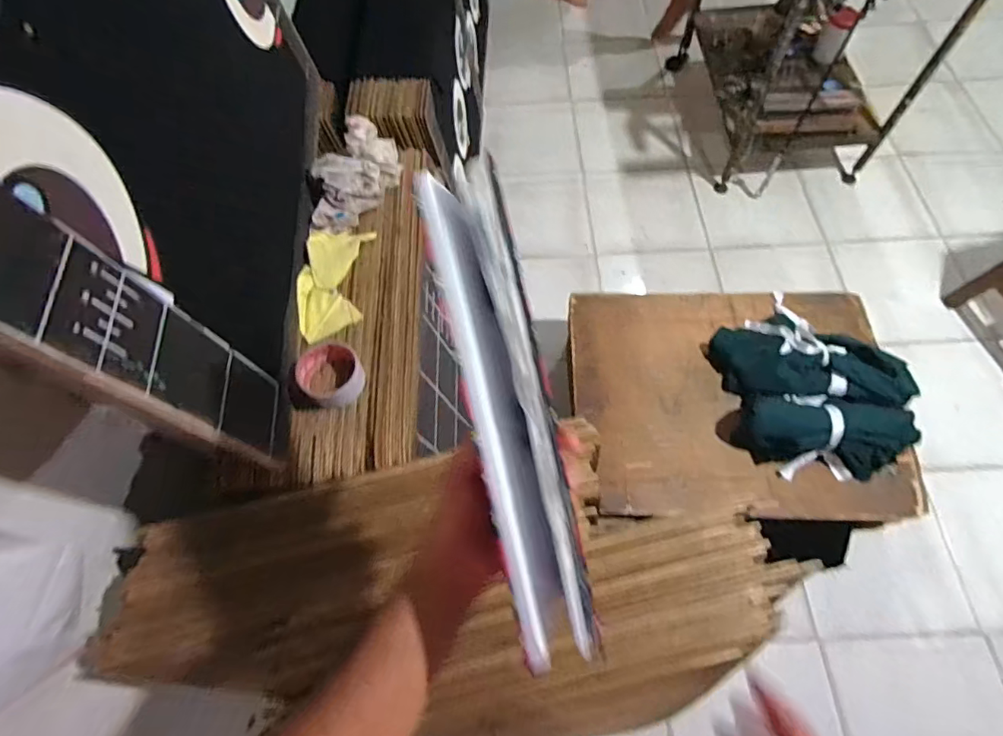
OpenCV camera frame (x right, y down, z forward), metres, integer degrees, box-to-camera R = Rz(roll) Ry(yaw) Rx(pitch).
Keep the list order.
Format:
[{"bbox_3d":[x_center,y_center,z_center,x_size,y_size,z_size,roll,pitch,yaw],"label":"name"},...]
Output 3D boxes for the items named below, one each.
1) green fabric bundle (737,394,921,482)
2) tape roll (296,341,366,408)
[{"bbox_3d":[0.771,0.166,1.193,0.395,0.108,0.171,8,65,6],"label":"green fabric bundle"},{"bbox_3d":[-0.238,0.008,0.717,0.089,0.037,0.082,-1,64,2],"label":"tape roll"}]

